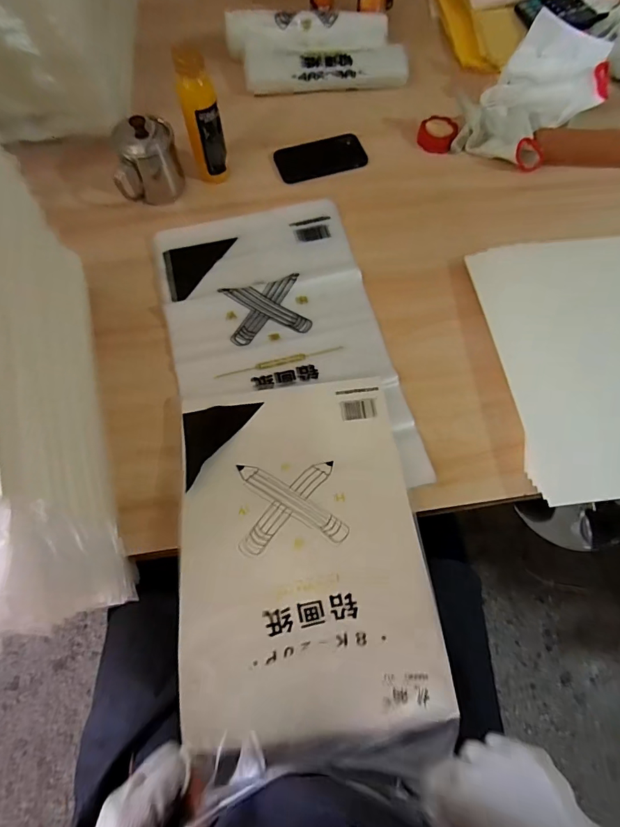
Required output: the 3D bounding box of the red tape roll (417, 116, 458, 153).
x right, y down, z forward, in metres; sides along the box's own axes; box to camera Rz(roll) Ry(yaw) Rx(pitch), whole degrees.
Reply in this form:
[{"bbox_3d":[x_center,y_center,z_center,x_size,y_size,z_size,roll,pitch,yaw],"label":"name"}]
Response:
[{"bbox_3d":[0.218,-0.479,0.754,0.062,0.021,0.069,14,70,7],"label":"red tape roll"}]

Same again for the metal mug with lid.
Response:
[{"bbox_3d":[-0.257,-0.397,0.681,0.105,0.105,0.080,-24,70,-8],"label":"metal mug with lid"}]

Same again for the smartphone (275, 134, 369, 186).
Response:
[{"bbox_3d":[0.018,-0.430,0.742,0.148,0.013,0.076,-15,69,-5],"label":"smartphone"}]

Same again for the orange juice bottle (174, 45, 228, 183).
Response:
[{"bbox_3d":[-0.157,-0.431,0.647,0.051,0.163,0.048,-14,69,-4],"label":"orange juice bottle"}]

